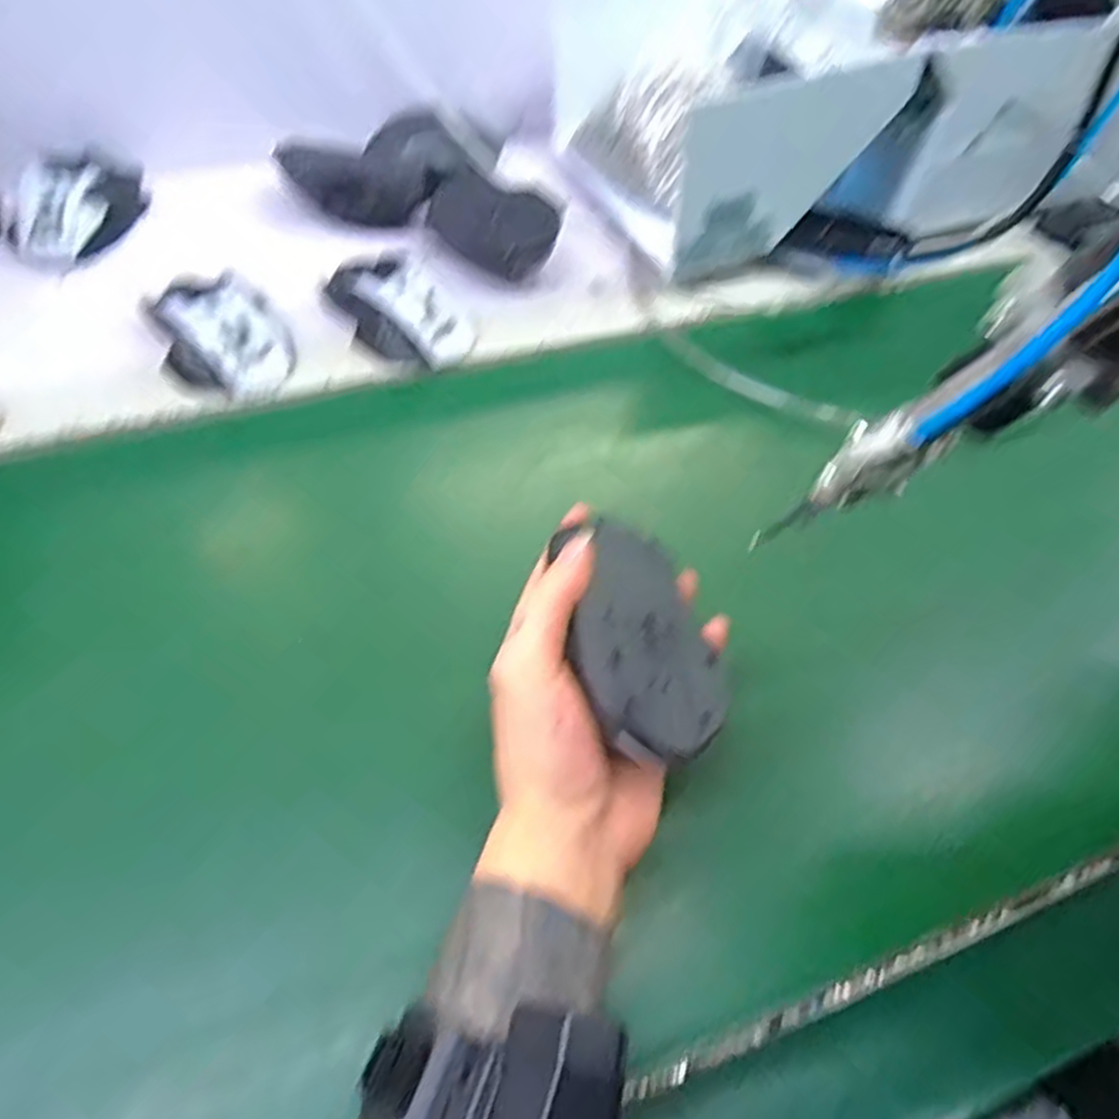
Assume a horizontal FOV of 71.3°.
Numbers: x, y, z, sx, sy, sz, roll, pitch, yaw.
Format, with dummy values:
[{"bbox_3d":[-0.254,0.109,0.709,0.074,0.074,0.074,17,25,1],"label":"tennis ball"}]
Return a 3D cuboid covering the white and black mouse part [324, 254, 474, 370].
[{"bbox_3d":[-0.109,-0.170,0.525,0.104,0.035,0.068,37,58,20],"label":"white and black mouse part"}]

